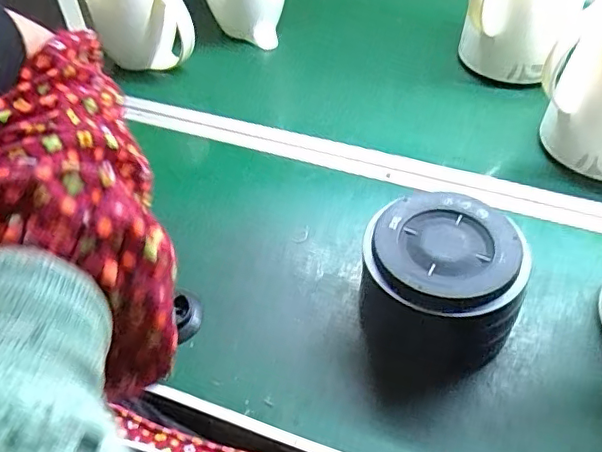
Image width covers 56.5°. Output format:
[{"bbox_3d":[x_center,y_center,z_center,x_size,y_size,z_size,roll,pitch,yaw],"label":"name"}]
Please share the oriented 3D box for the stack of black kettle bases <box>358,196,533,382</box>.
[{"bbox_3d":[0.125,0.054,0.534,0.143,0.099,0.153,5,50,7],"label":"stack of black kettle bases"}]

